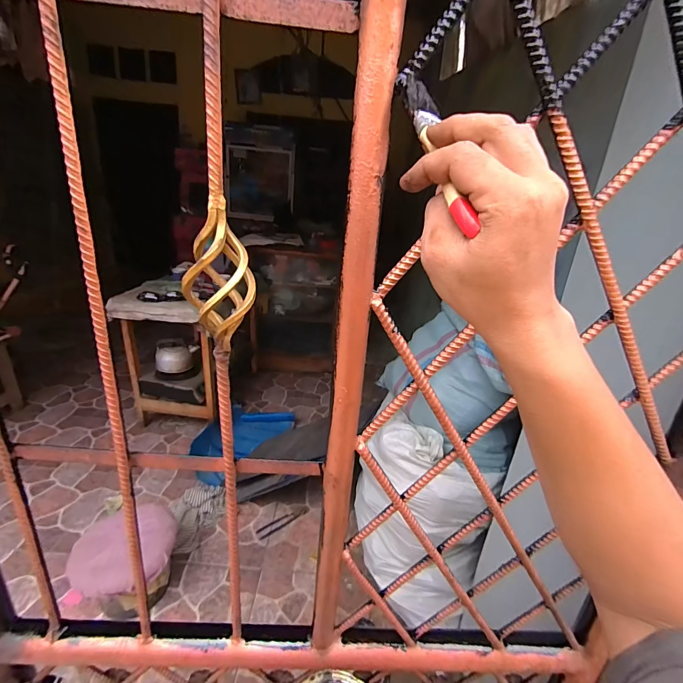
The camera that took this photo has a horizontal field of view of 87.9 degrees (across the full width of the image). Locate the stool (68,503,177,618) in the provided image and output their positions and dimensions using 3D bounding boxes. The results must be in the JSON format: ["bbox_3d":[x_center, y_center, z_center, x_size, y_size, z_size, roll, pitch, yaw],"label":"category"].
[{"bbox_3d":[-0.681,0.718,1.144,0.227,0.269,0.292,20,24,35],"label":"stool"}]

